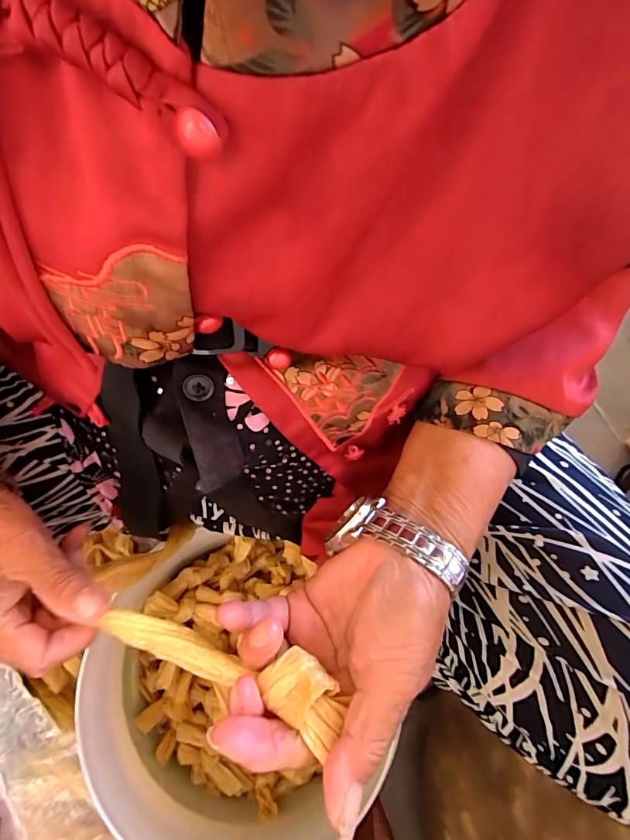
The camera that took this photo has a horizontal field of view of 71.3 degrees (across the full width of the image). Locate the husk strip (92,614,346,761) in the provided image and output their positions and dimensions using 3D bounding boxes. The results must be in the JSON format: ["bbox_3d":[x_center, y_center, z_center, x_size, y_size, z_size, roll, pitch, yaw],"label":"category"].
[{"bbox_3d":[-0.053,0.121,0.221,0.136,0.013,0.032,6,70,23],"label":"husk strip"}]

